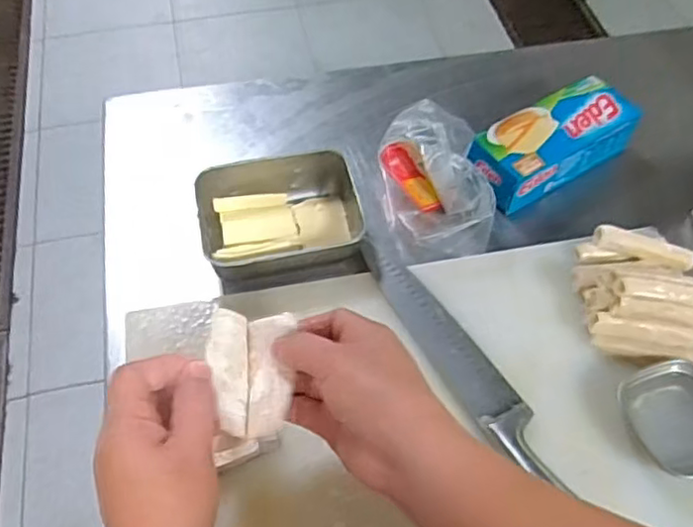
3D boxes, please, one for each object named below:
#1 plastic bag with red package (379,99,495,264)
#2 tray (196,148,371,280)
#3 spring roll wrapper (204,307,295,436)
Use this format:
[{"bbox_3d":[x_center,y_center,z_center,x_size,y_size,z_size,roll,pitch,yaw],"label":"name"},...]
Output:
[{"bbox_3d":[0.077,-0.078,0.595,0.082,0.061,0.172,-8,56,-7],"label":"plastic bag with red package"},{"bbox_3d":[-0.055,-0.038,0.571,0.137,0.055,0.110,-9,57,-7],"label":"tray"},{"bbox_3d":[-0.057,0.063,0.387,0.047,0.029,0.070,3,56,-2],"label":"spring roll wrapper"}]

